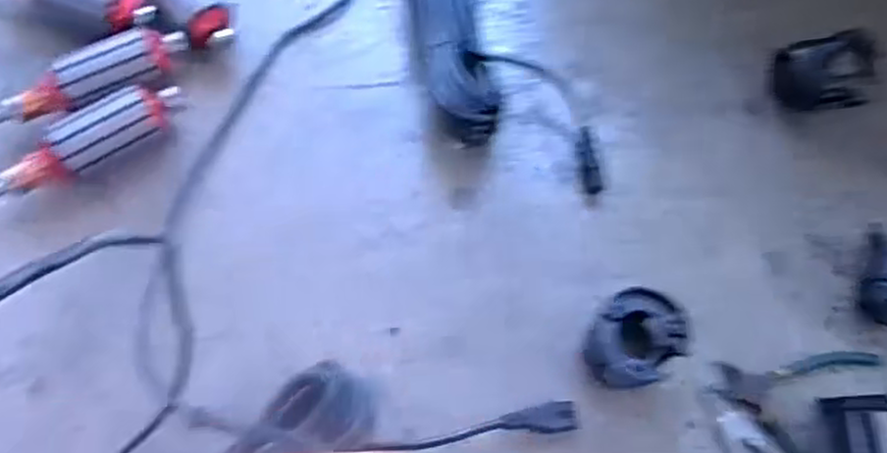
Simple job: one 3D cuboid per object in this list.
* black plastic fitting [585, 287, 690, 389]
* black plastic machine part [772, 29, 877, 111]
[{"bbox_3d":[0.150,0.095,0.585,0.063,0.078,0.068,1,70,-2],"label":"black plastic fitting"},{"bbox_3d":[0.373,-0.151,0.709,0.092,0.051,0.076,-8,68,-7],"label":"black plastic machine part"}]

